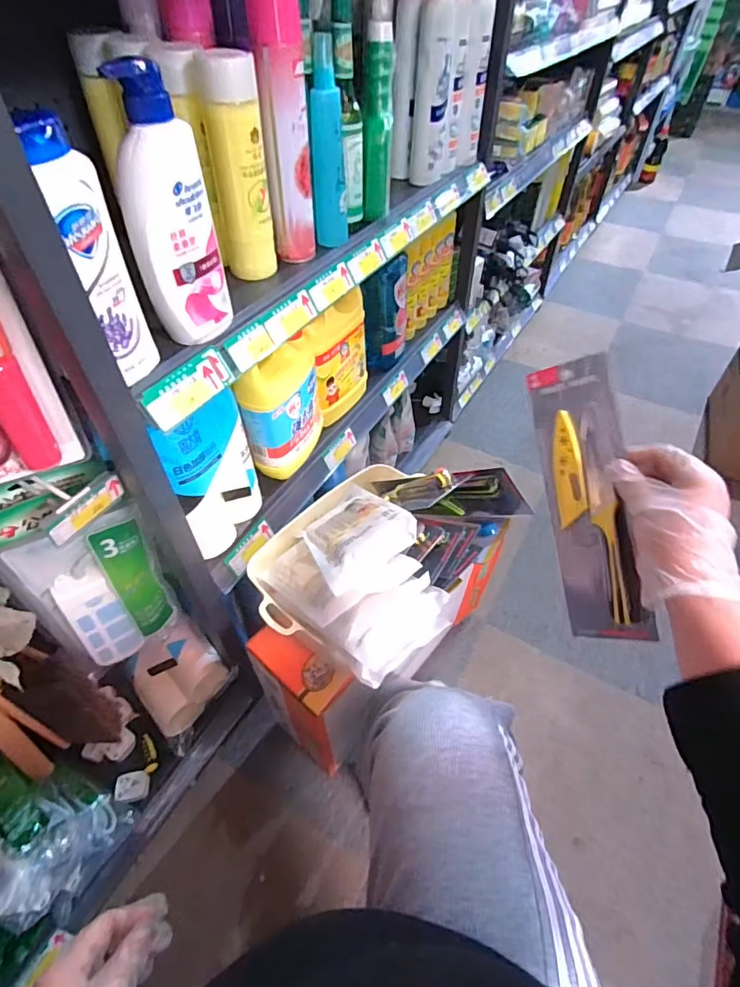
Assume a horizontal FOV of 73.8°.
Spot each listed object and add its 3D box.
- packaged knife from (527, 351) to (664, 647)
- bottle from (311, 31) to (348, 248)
[{"bbox_3d":[0.209,0.006,0.470,0.075,0.263,0.023,-11,-6,41],"label":"packaged knife"},{"bbox_3d":[-0.051,-0.417,0.608,0.045,0.200,0.039,-7,49,-7],"label":"bottle"}]

